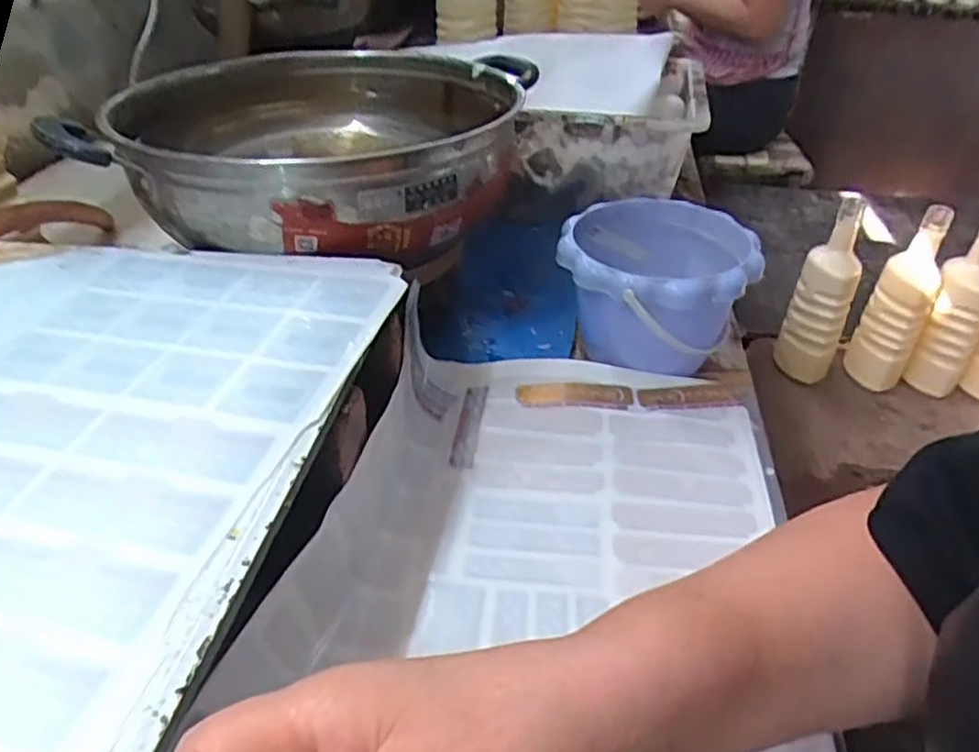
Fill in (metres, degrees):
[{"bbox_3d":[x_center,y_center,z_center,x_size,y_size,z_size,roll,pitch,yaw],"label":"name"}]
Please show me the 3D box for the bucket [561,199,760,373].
[{"bbox_3d":[0.133,-0.065,0.588,0.144,0.107,0.140,-2,38,1],"label":"bucket"}]

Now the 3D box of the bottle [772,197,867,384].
[{"bbox_3d":[0.462,-0.111,1.009,0.081,0.258,0.065,22,40,24],"label":"bottle"}]

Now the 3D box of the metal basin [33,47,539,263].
[{"bbox_3d":[-0.140,-0.208,0.601,0.324,0.070,0.337,5,38,10],"label":"metal basin"}]

